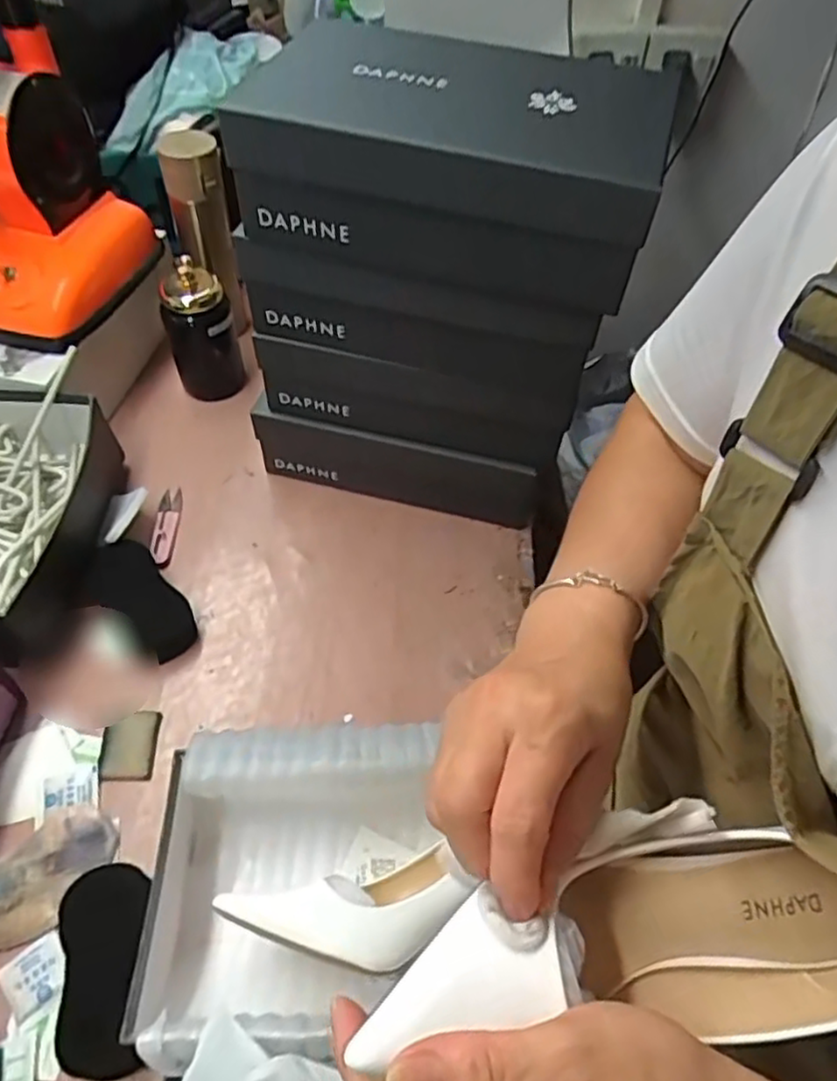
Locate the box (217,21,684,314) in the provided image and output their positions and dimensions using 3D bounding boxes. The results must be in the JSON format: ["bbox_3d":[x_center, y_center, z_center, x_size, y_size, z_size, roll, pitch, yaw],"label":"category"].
[{"bbox_3d":[0.029,-0.293,0.520,0.294,0.104,0.170,15,55,7],"label":"box"}]

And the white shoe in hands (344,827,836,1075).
[{"bbox_3d":[0.100,0.157,0.270,0.239,0.066,0.067,3,53,-16],"label":"white shoe in hands"}]

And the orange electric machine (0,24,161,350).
[{"bbox_3d":[-0.409,-0.350,0.702,0.171,0.203,0.206,12,55,5],"label":"orange electric machine"}]

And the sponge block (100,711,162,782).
[{"bbox_3d":[-0.254,0.180,0.605,0.047,0.010,0.059,0,54,-3],"label":"sponge block"}]

